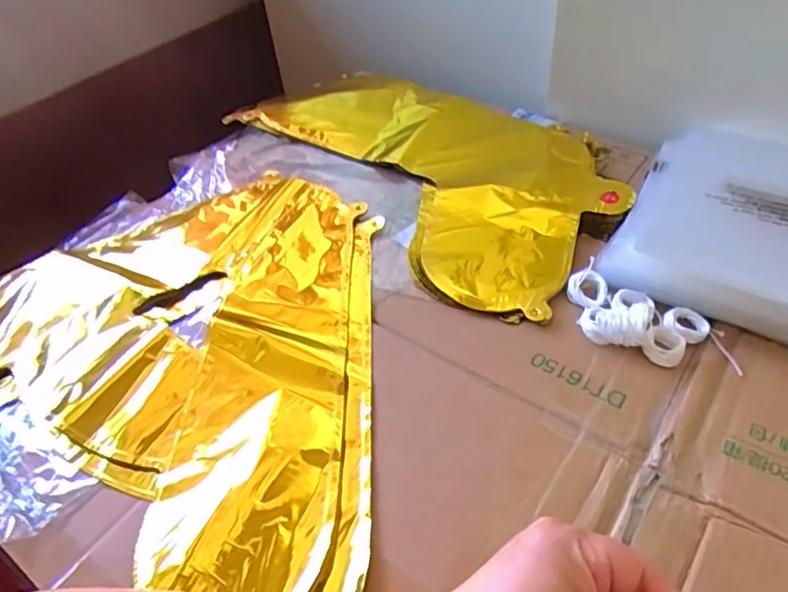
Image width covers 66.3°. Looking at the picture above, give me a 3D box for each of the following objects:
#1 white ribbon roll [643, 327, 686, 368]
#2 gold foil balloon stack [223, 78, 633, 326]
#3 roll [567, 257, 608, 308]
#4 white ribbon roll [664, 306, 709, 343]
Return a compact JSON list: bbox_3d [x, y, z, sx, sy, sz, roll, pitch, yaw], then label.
[{"bbox_3d":[0.179,0.033,0.399,0.025,0.010,0.026,-3,45,3],"label":"white ribbon roll"},{"bbox_3d":[0.025,-0.139,0.572,0.229,0.014,0.408,-34,52,-25],"label":"gold foil balloon stack"},{"bbox_3d":[0.140,-0.010,0.434,0.027,0.010,0.036,11,48,16],"label":"roll"},{"bbox_3d":[0.199,0.019,0.409,0.028,0.006,0.027,-3,45,3],"label":"white ribbon roll"}]

